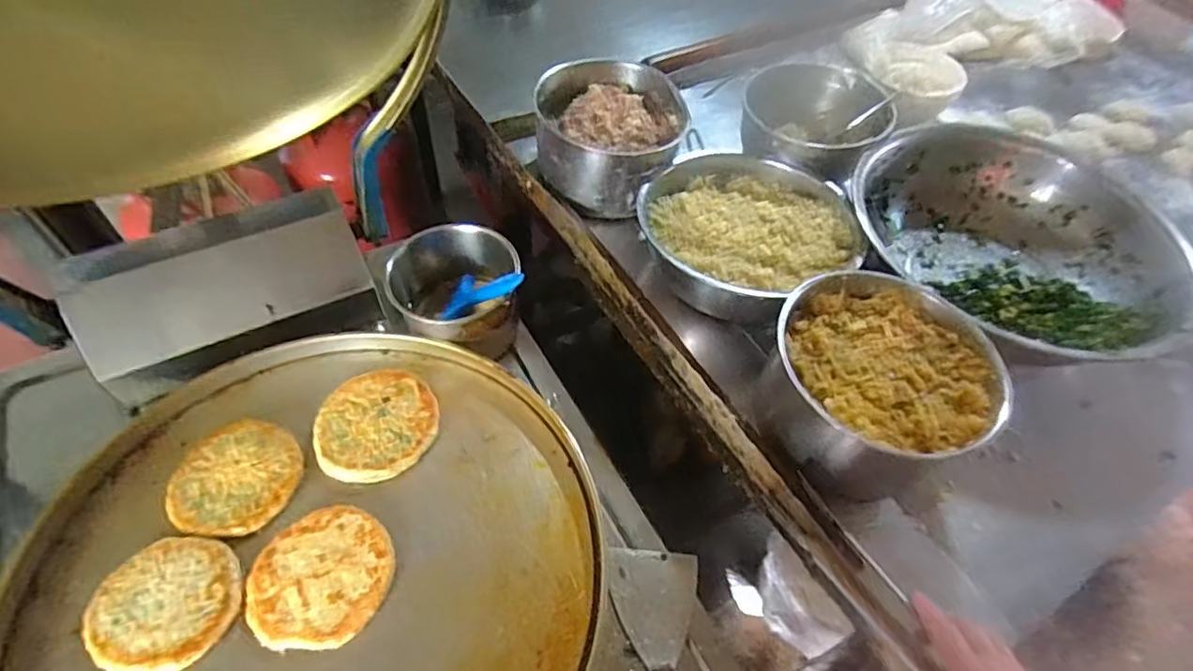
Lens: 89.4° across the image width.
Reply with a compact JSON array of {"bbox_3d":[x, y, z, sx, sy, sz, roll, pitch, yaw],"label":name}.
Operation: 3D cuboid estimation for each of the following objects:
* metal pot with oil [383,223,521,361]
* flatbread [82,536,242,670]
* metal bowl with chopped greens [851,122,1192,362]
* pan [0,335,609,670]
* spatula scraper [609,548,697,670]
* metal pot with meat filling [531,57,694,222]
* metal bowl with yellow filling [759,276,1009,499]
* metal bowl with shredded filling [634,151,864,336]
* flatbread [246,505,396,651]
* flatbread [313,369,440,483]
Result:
[{"bbox_3d":[-0.172,-0.048,0.748,0.140,0.135,0.124,13,53,5],"label":"metal pot with oil"},{"bbox_3d":[-0.383,0.237,0.537,0.115,0.025,0.111,2,53,-3],"label":"flatbread"},{"bbox_3d":[0.505,-0.105,0.758,0.341,0.122,0.363,2,53,-3],"label":"metal bowl with chopped greens"},{"bbox_3d":[-0.258,0.228,0.574,0.515,0.056,0.500,2,53,-3],"label":"pan"},{"bbox_3d":[0.057,0.305,0.570,0.086,0.019,0.202,4,53,-2],"label":"spatula scraper"},{"bbox_3d":[0.017,-0.280,0.834,0.199,0.108,0.203,2,53,-3],"label":"metal pot with meat filling"},{"bbox_3d":[0.272,0.053,0.615,0.206,0.118,0.203,2,53,-3],"label":"metal bowl with yellow filling"},{"bbox_3d":[0.177,-0.120,0.759,0.258,0.106,0.248,2,53,-3],"label":"metal bowl with shredded filling"},{"bbox_3d":[-0.255,0.220,0.559,0.121,0.009,0.122,2,53,-3],"label":"flatbread"},{"bbox_3d":[-0.237,0.095,0.654,0.123,0.010,0.132,2,53,-3],"label":"flatbread"}]

